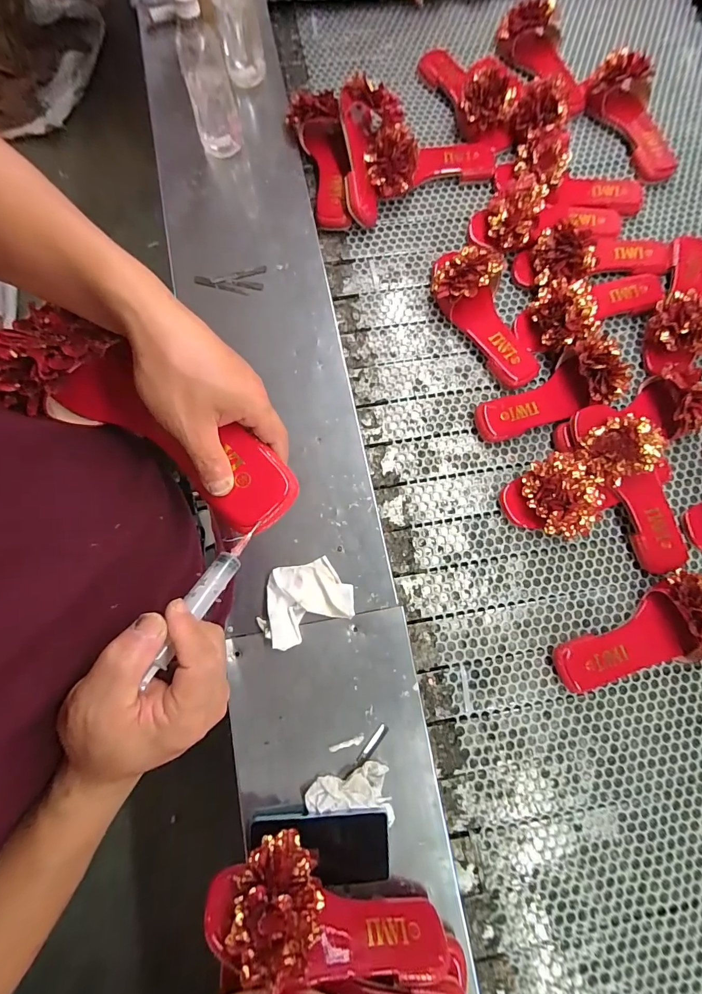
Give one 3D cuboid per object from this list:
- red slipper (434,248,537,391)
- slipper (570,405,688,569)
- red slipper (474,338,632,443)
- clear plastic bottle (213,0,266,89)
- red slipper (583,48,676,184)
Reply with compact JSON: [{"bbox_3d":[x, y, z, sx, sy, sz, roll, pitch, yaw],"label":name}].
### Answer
[{"bbox_3d":[0.215,-0.293,0.602,0.108,0.068,0.251,-37,81,-7],"label":"red slipper"},{"bbox_3d":[0.396,-0.011,0.549,0.094,0.082,0.246,-28,94,-6],"label":"slipper"},{"bbox_3d":[0.292,-0.149,0.573,0.208,0.074,0.088,-25,80,-5],"label":"red slipper"},{"bbox_3d":[-0.183,-0.781,0.646,0.061,0.099,0.068,4,77,0],"label":"clear plastic bottle"},{"bbox_3d":[0.522,-0.679,0.682,0.092,0.076,0.217,-27,80,-6],"label":"red slipper"}]

